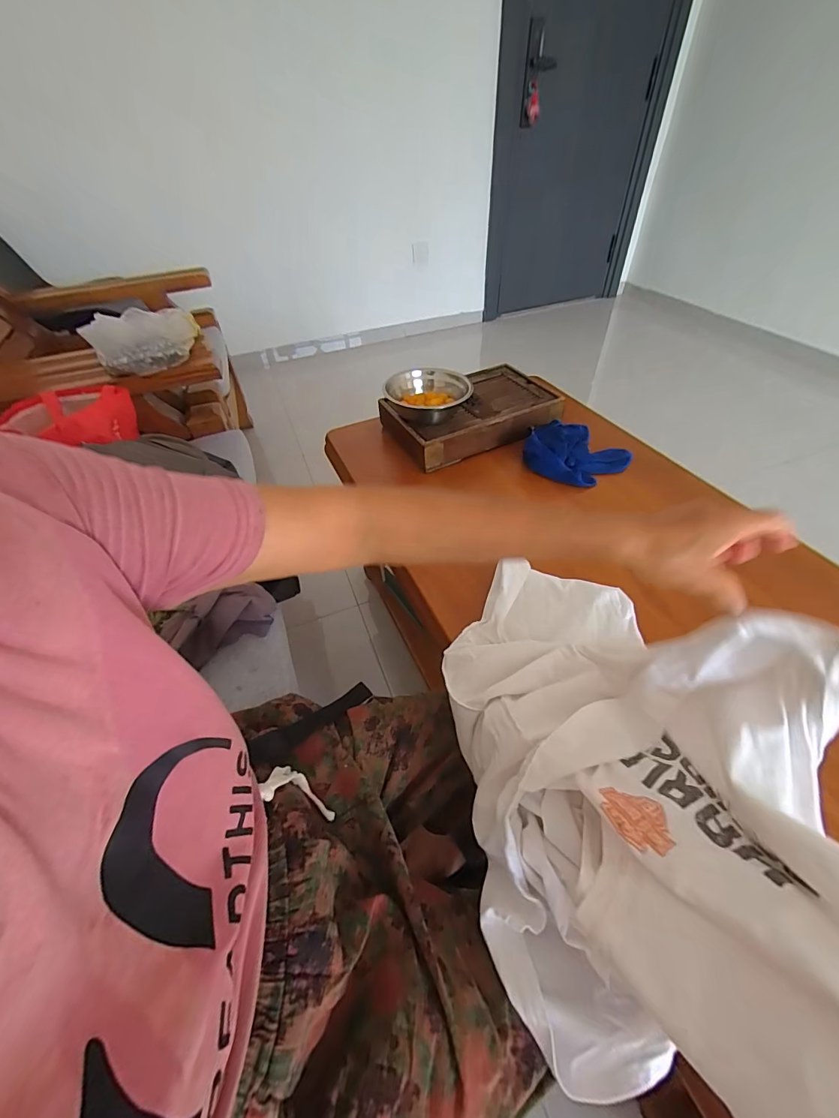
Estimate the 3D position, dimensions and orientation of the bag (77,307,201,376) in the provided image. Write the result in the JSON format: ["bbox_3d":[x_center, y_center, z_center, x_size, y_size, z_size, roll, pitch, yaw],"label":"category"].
[{"bbox_3d":[-0.592,-0.478,0.909,0.214,0.079,0.180,-25,51,-17],"label":"bag"}]

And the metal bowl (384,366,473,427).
[{"bbox_3d":[0.018,-0.332,0.849,0.172,0.055,0.172,-2,48,2],"label":"metal bowl"}]

